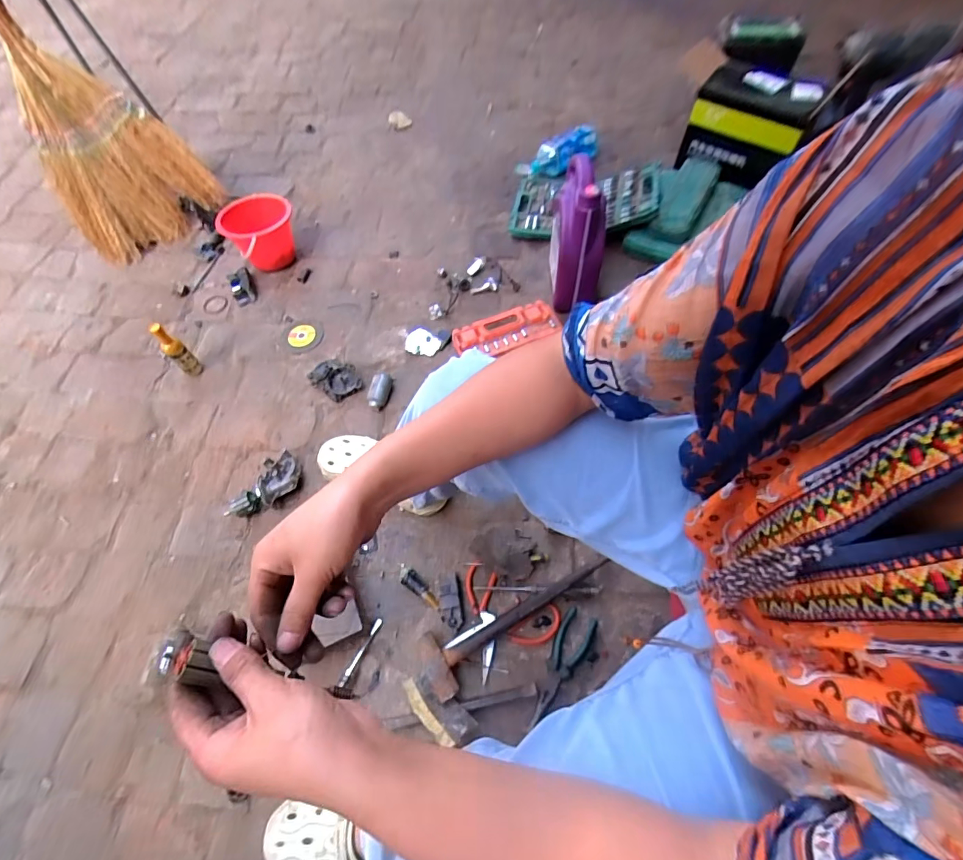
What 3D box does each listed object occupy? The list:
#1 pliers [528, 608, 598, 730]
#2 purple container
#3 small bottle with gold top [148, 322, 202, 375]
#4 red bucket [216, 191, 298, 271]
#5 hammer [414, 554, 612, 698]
[{"bbox_3d":[0.128,0.385,0.733,0.055,0.014,0.182,28,66,16],"label":"pliers"},{"bbox_3d":[0.215,-0.427,0.996,0.119,0.287,0.182,9,62,7],"label":"purple container"},{"bbox_3d":[-0.660,-0.172,0.976,0.033,0.147,0.036,32,67,18],"label":"small bottle with gold top"},{"bbox_3d":[-0.558,-0.501,1.150,0.169,0.126,0.169,-1,61,2],"label":"red bucket"},{"bbox_3d":[0.066,0.310,0.758,0.345,0.033,0.095,-27,64,-12],"label":"hammer"}]

